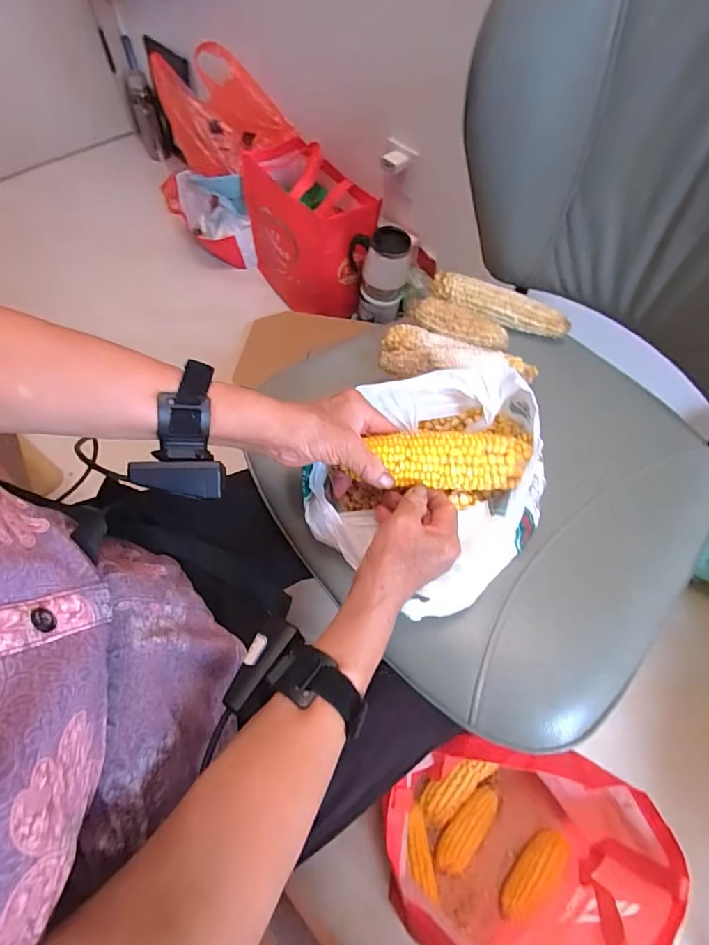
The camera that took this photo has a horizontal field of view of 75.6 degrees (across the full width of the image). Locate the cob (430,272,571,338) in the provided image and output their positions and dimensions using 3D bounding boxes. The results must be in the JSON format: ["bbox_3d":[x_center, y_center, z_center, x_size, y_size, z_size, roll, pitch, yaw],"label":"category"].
[{"bbox_3d":[0.184,-0.209,0.573,0.174,0.042,0.033,11,61,4],"label":"cob"}]

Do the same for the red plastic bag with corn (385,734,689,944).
[{"bbox_3d":[0.200,0.480,0.610,0.310,0.237,0.226,-9,62,-7],"label":"red plastic bag with corn"}]

